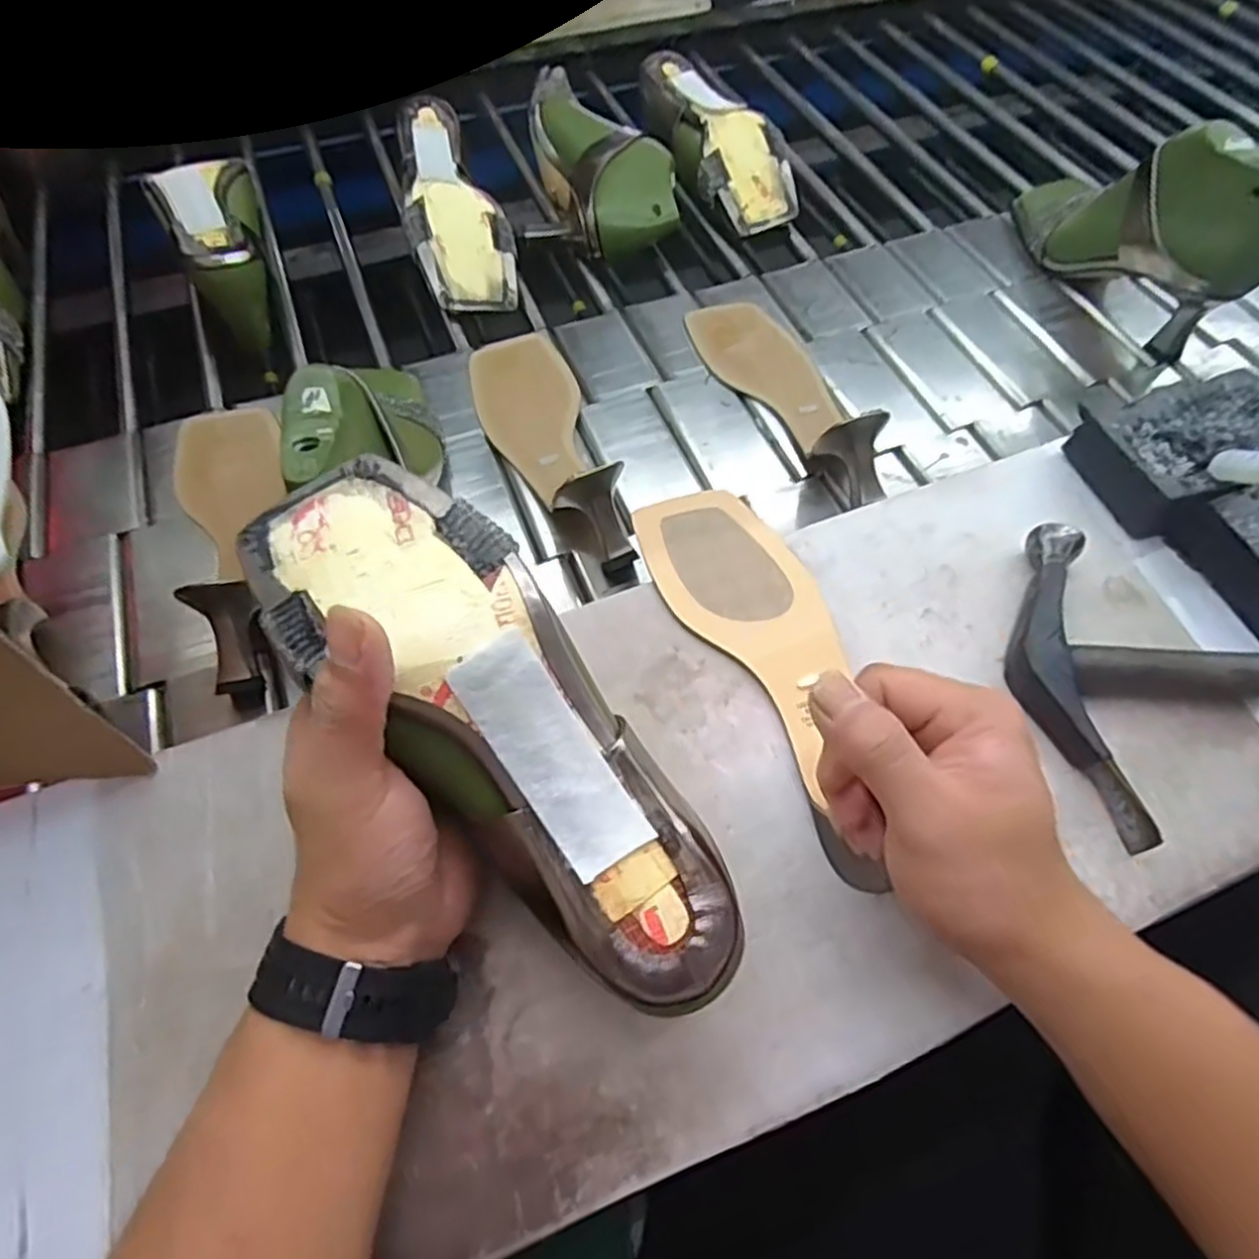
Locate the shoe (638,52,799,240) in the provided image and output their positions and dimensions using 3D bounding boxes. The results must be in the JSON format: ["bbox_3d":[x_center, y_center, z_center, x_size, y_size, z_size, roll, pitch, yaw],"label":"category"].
[{"bbox_3d":[0.085,-0.461,0.707,0.091,0.064,0.223,-17,60,-11],"label":"shoe"}]

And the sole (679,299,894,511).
[{"bbox_3d":[0.123,-0.185,0.545,0.079,0.052,0.239,-21,61,-13],"label":"sole"}]

